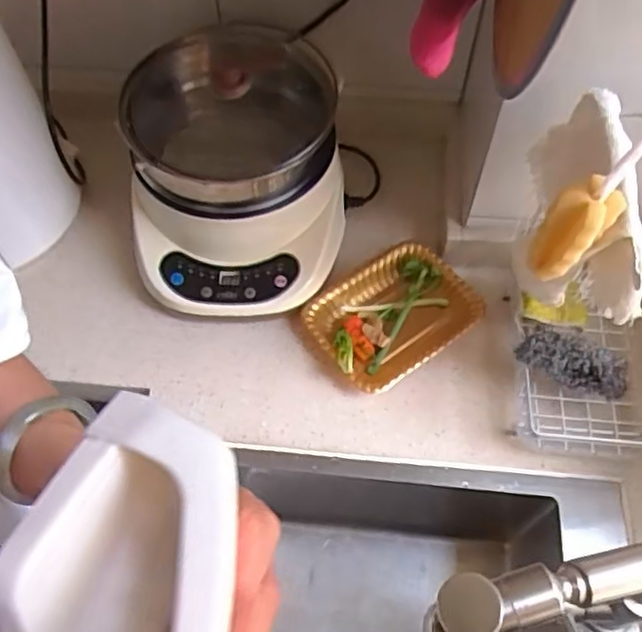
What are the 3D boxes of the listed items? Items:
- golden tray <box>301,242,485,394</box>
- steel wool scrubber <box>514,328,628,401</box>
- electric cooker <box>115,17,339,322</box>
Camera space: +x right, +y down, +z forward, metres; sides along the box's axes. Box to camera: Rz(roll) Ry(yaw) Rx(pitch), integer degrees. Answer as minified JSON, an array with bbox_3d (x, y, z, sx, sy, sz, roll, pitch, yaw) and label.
[{"bbox_3d":[0.083,0.000,0.760,0.193,0.031,0.146,-36,65,-19],"label":"golden tray"},{"bbox_3d":[0.265,0.046,0.669,0.128,0.046,0.050,23,60,-5],"label":"steel wool scrubber"},{"bbox_3d":[-0.103,-0.169,0.767,0.253,0.190,0.304,4,59,3],"label":"electric cooker"}]

